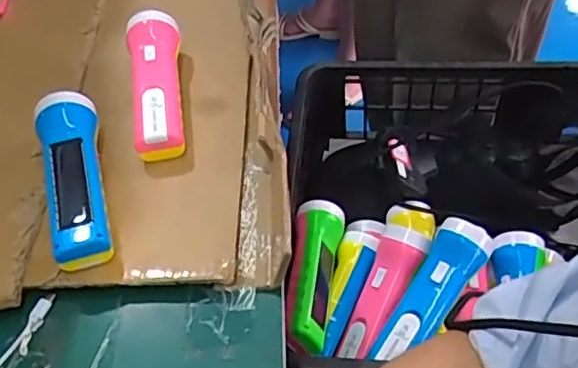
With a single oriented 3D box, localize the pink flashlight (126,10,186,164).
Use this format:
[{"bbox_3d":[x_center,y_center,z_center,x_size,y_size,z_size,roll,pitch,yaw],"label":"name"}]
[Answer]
[{"bbox_3d":[-0.124,-0.095,0.586,0.049,0.051,0.166,-10,51,-6],"label":"pink flashlight"}]

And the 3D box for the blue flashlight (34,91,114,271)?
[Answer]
[{"bbox_3d":[-0.179,-0.003,0.513,0.051,0.053,0.166,-15,50,-5],"label":"blue flashlight"}]

